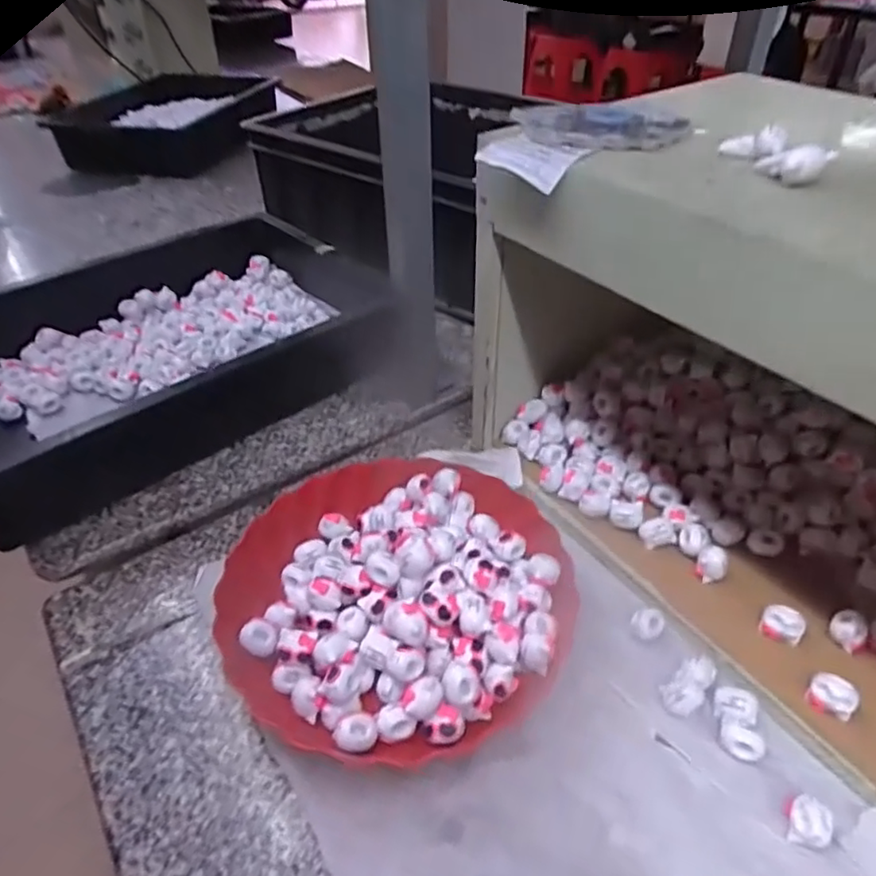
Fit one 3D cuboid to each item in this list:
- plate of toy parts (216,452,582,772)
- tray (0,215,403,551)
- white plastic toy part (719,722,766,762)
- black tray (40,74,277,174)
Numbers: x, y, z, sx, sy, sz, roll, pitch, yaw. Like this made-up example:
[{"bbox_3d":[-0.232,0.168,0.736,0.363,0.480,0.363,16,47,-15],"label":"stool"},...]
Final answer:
[{"bbox_3d":[-0.029,0.109,0.456,0.241,0.069,0.223,0,41,0],"label":"plate of toy parts"},{"bbox_3d":[-0.310,-0.097,0.681,0.311,0.115,0.463,28,48,29],"label":"tray"},{"bbox_3d":[0.188,0.190,0.387,0.025,0.015,0.017,16,43,18],"label":"white plastic toy part"},{"bbox_3d":[-0.565,-0.739,1.432,0.298,0.109,0.551,9,40,12],"label":"black tray"}]

